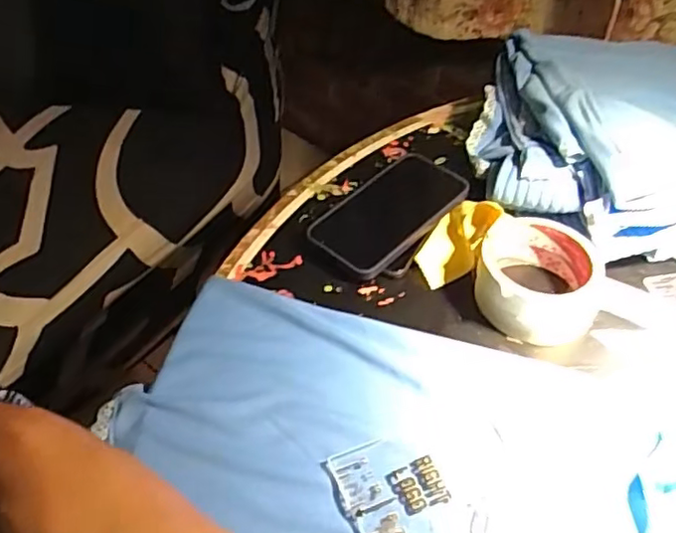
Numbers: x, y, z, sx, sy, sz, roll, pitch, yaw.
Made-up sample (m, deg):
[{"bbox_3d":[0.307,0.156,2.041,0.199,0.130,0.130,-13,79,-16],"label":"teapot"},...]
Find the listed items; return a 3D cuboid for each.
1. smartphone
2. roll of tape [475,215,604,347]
[{"bbox_3d":[0.045,-0.052,0.553,0.147,0.012,0.079,-39,61,-24],"label":"smartphone"},{"bbox_3d":[0.157,0.011,0.492,0.092,0.051,0.087,1,47,-1],"label":"roll of tape"}]

